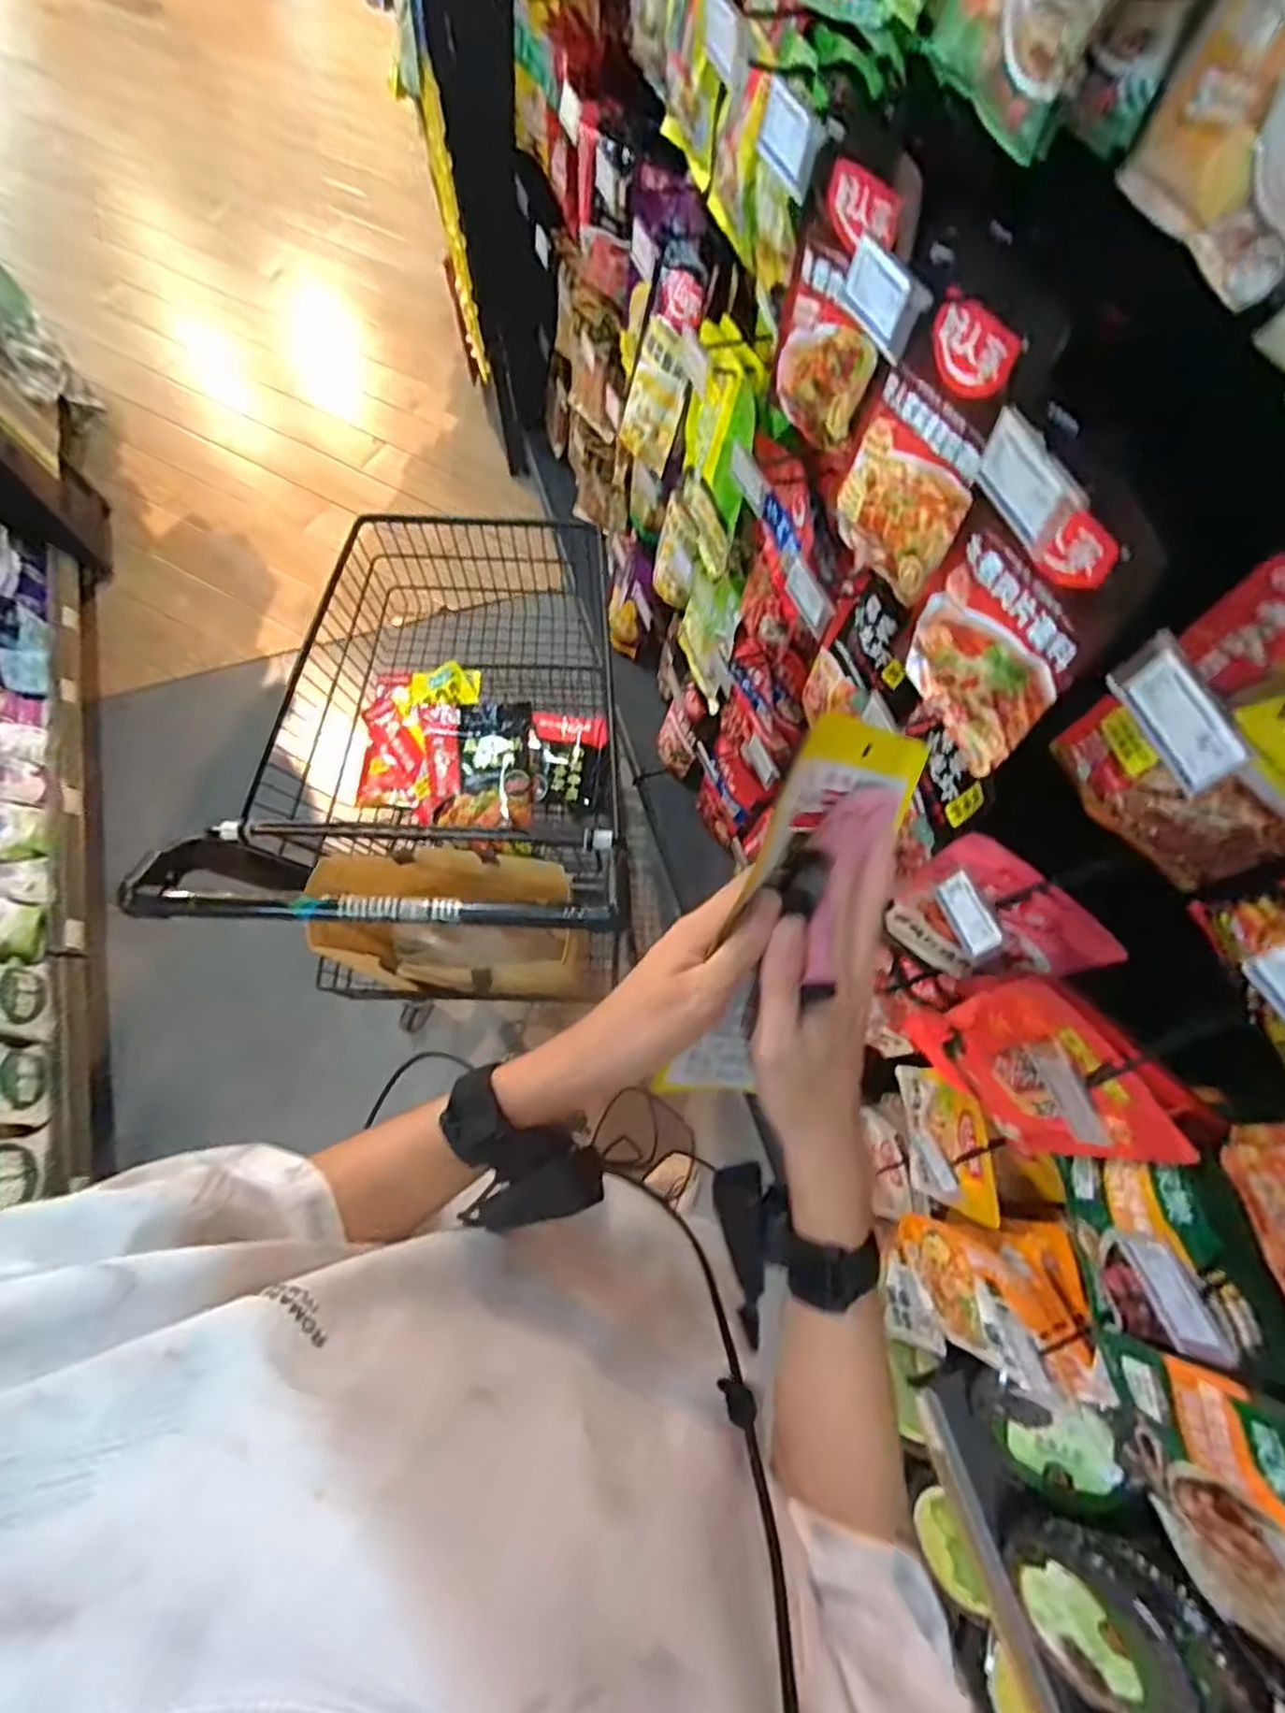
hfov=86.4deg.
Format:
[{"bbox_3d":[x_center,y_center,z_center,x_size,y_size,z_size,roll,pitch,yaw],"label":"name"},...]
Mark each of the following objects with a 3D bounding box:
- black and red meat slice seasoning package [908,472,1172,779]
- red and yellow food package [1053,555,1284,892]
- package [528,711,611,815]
[{"bbox_3d":[0.282,-0.187,0.531,0.033,0.228,0.157,-14,70,-6],"label":"black and red meat slice seasoning package"},{"bbox_3d":[0.420,-0.076,0.483,0.050,0.228,0.164,-23,71,-9],"label":"red and yellow food package"},{"bbox_3d":[-0.116,-0.140,1.013,0.111,0.045,0.141,10,88,-12],"label":"package"}]

